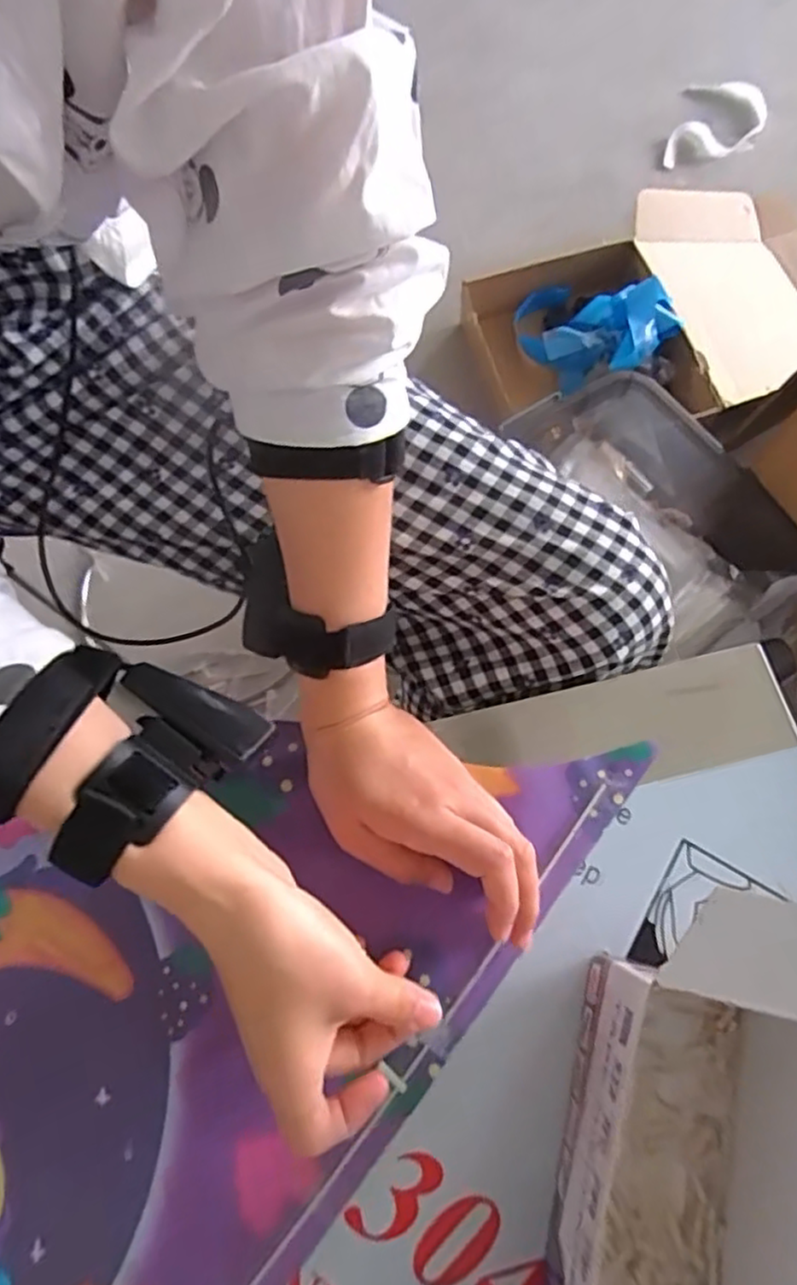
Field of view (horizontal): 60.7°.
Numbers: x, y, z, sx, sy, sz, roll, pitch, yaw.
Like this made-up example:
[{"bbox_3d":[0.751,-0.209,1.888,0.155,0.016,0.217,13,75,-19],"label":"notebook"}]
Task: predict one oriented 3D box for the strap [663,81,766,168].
[{"bbox_3d":[0.553,-0.899,1.174,0.147,0.030,0.210,17,73,8],"label":"strap"}]

